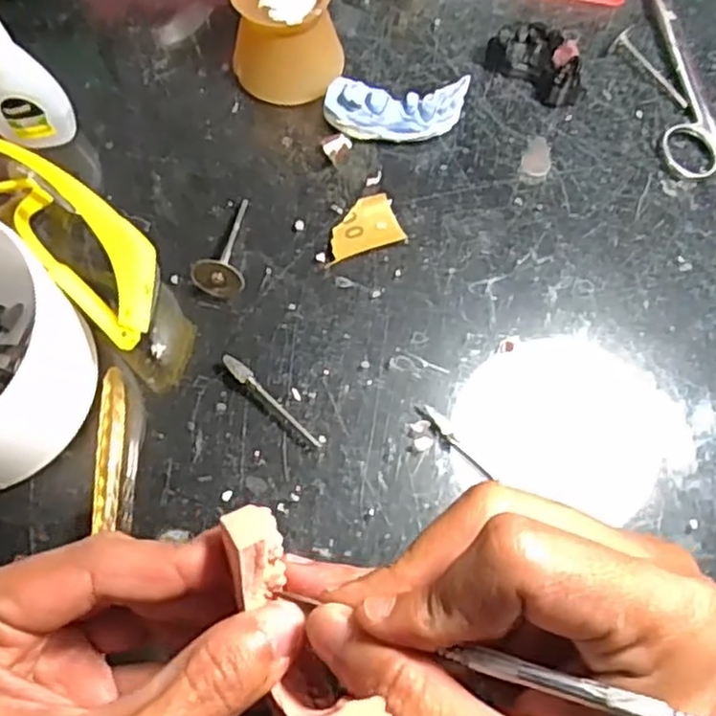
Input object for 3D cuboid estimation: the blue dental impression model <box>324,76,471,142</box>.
[{"bbox_3d":[0.018,-0.111,0.327,0.064,0.022,0.022,-5,70,-3],"label":"blue dental impression model"}]

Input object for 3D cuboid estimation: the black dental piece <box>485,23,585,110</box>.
[{"bbox_3d":[0.084,-0.139,0.337,0.046,0.023,0.016,37,73,12],"label":"black dental piece"}]

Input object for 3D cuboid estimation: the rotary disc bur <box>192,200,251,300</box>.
[{"bbox_3d":[-0.055,-0.047,0.309,0.021,0.018,0.047,8,57,1],"label":"rotary disc bur"}]

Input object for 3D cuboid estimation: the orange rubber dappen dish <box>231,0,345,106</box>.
[{"bbox_3d":[-0.031,-0.148,0.326,0.048,0.046,0.047,0,70,-1],"label":"orange rubber dappen dish"}]

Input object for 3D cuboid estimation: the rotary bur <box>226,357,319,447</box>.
[{"bbox_3d":[-0.034,0.017,0.286,0.051,0.005,0.006,42,74,13],"label":"rotary bur"}]

